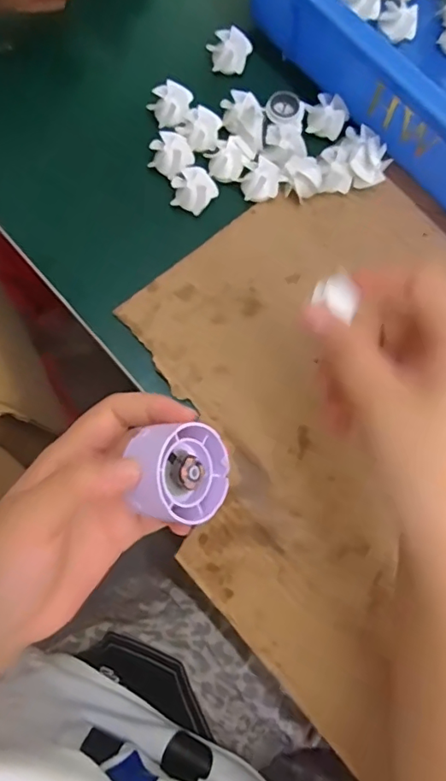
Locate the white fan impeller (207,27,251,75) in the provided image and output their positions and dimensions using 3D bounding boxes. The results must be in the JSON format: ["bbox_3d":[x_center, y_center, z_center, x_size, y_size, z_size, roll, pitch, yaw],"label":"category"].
[{"bbox_3d":[0.006,-0.275,0.416,0.033,0.018,0.029,-10,76,-6],"label":"white fan impeller"}]

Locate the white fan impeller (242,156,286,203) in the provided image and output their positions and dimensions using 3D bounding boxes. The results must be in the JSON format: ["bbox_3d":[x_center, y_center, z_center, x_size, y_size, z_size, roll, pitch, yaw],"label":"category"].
[{"bbox_3d":[0.030,-0.159,0.389,0.027,0.016,0.030,30,76,5],"label":"white fan impeller"}]

